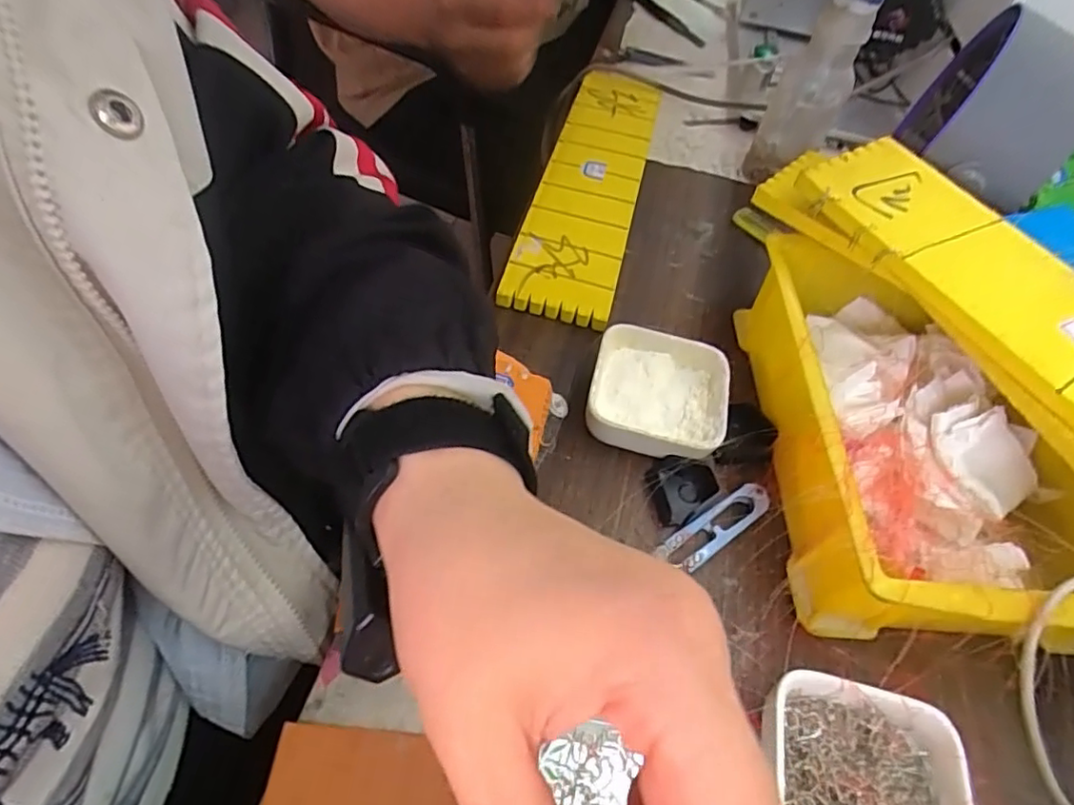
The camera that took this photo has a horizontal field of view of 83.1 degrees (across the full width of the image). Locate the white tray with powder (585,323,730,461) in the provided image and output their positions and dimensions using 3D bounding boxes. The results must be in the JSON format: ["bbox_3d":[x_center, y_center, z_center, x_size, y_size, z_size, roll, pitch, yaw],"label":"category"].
[{"bbox_3d":[0.075,-0.004,0.378,0.080,0.035,0.085,15,54,4],"label":"white tray with powder"}]

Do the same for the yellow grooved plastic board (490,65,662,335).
[{"bbox_3d":[0.048,-0.191,0.524,0.079,0.027,0.336,12,53,7],"label":"yellow grooved plastic board"}]

